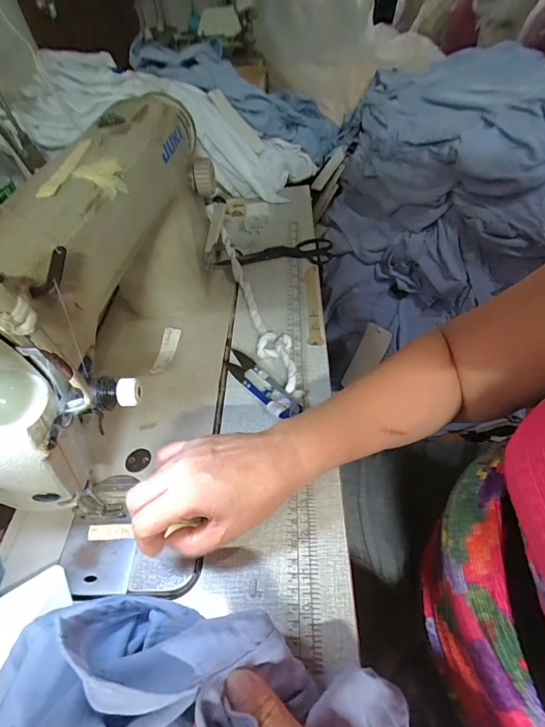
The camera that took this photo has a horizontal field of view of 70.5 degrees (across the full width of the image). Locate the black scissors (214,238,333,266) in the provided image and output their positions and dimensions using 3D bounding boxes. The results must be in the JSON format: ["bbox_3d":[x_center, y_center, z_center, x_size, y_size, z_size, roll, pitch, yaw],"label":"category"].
[{"bbox_3d":[0.002,-0.167,0.582,0.173,0.014,0.059,-4,47,3],"label":"black scissors"}]

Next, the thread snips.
[{"bbox_3d":[-0.013,0.022,0.404,0.023,0.020,0.115,-32,52,-21],"label":"thread snips"}]

